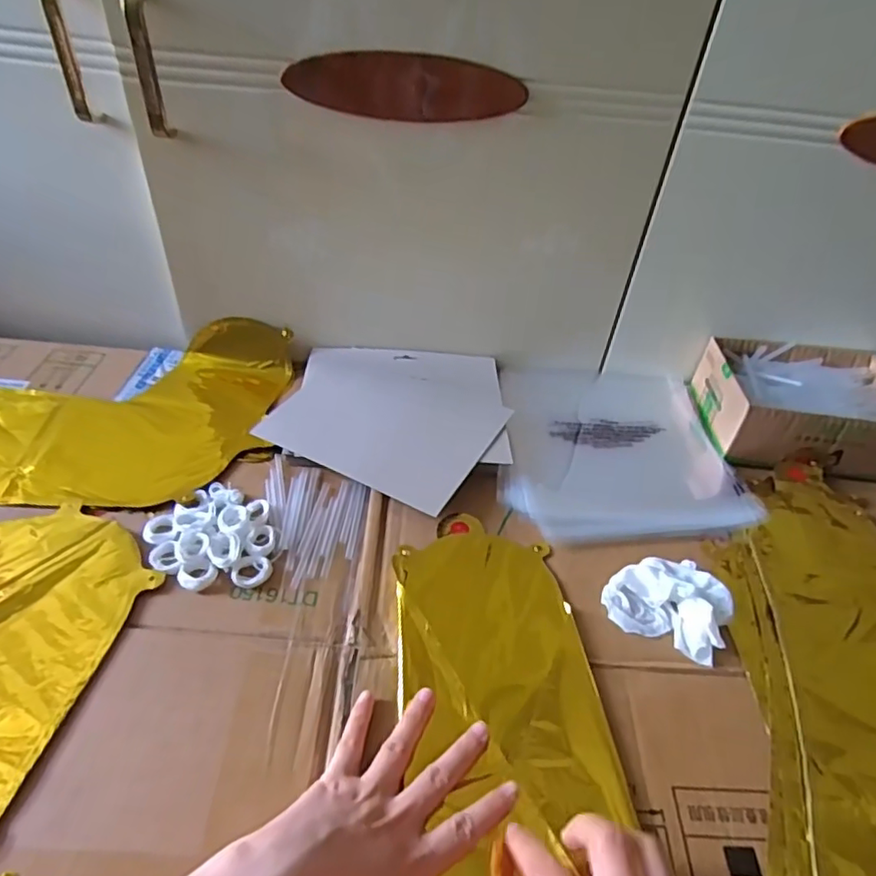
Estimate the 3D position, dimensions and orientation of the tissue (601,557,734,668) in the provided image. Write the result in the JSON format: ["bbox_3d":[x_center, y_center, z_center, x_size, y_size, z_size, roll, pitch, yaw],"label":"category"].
[{"bbox_3d":[0.174,0.118,0.457,0.085,0.027,0.073,21,44,15],"label":"tissue"}]

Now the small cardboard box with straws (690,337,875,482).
[{"bbox_3d":[0.370,-0.032,0.611,0.185,0.066,0.127,7,42,1],"label":"small cardboard box with straws"}]

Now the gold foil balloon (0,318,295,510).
[{"bbox_3d":[-0.343,-0.029,0.568,0.391,0.046,0.234,5,43,-2],"label":"gold foil balloon"}]

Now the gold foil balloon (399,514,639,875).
[{"bbox_3d":[0.049,0.229,0.361,0.129,0.032,0.421,-3,45,-4],"label":"gold foil balloon"}]

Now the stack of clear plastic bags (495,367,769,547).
[{"bbox_3d":[0.168,0.002,0.589,0.222,0.015,0.228,1,43,-6],"label":"stack of clear plastic bags"}]

